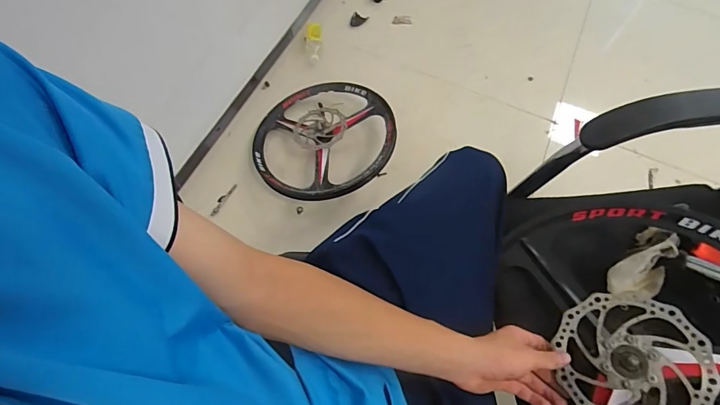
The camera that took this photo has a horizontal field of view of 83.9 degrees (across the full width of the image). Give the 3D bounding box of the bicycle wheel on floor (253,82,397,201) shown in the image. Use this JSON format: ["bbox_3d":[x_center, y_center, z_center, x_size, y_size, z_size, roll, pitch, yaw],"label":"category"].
[{"bbox_3d":[-0.109,-0.189,1.153,0.402,0.089,0.405,1,64,-2],"label":"bicycle wheel on floor"}]

